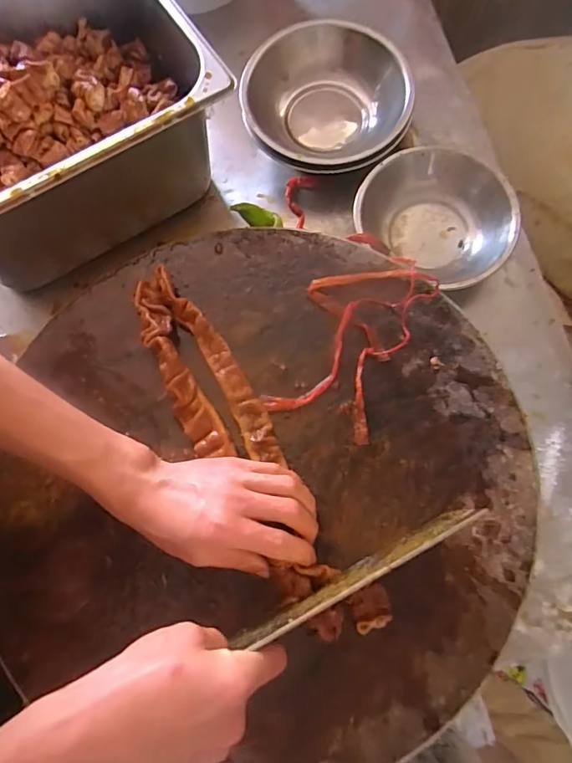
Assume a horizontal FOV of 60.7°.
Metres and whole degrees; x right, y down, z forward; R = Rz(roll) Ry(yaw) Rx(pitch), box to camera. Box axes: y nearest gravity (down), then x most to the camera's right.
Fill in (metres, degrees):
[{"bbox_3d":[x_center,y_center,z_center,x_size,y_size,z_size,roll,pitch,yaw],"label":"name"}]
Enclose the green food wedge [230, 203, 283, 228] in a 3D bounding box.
[{"bbox_3d":[-0.032,-0.180,0.527,0.059,0.016,0.018,6,71,-33],"label":"green food wedge"}]

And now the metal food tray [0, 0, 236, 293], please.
[{"bbox_3d":[-0.245,-0.269,0.505,0.312,0.151,0.279,-33,77,-9],"label":"metal food tray"}]

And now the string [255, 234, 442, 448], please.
[{"bbox_3d":[0.059,-0.046,0.432,0.100,0.009,0.190,26,76,6],"label":"string"}]

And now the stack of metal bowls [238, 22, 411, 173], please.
[{"bbox_3d":[0.046,-0.311,0.561,0.182,0.085,0.180,14,75,3],"label":"stack of metal bowls"}]

